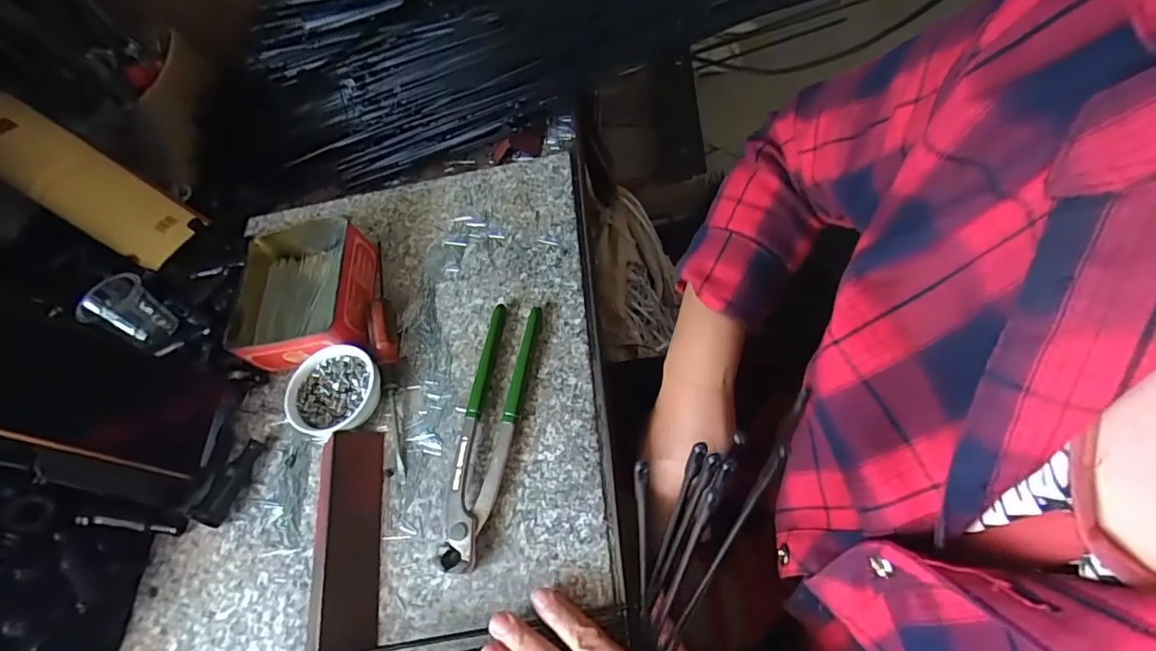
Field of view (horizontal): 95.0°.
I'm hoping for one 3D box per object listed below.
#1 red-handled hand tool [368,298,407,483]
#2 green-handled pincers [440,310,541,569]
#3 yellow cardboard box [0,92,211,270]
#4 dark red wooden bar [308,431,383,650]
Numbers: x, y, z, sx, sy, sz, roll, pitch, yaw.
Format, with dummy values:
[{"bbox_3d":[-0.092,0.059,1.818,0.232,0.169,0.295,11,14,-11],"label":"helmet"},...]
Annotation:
[{"bbox_3d":[-0.148,0.043,0.415,0.017,0.020,0.149,-19,60,2],"label":"red-handled hand tool"},{"bbox_3d":[-0.068,0.072,0.387,0.042,0.014,0.194,5,64,15],"label":"green-handled pincers"},{"bbox_3d":[-0.482,-0.143,0.513,0.213,0.040,0.077,37,63,-16],"label":"yellow cardboard box"},{"bbox_3d":[-0.146,0.189,0.332,0.042,0.021,0.256,-14,60,5],"label":"dark red wooden bar"}]

